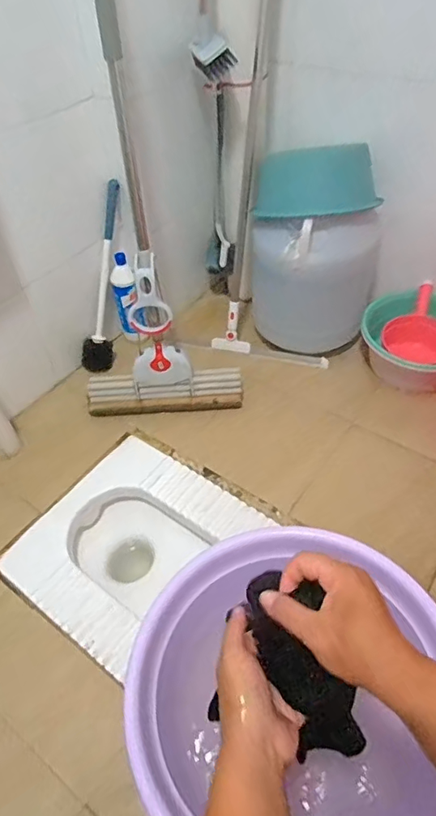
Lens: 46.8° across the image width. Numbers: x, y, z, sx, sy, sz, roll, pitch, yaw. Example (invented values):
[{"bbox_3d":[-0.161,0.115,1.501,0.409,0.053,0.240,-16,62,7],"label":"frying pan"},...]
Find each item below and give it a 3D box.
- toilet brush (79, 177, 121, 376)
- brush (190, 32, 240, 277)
[{"bbox_3d":[-0.288,-0.317,1.277,0.071,0.475,0.067,21,26,20],"label":"toilet brush"},{"bbox_3d":[-0.001,-0.546,1.225,0.090,0.596,0.111,0,48,3],"label":"brush"}]

